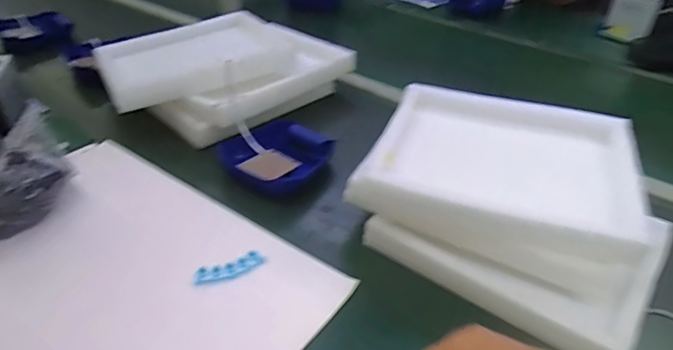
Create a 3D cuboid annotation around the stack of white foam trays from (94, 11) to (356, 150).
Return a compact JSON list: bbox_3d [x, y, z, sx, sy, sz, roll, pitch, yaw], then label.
[{"bbox_3d":[-0.231,-0.227,1.041,0.447,0.120,0.347,-29,46,-35],"label":"stack of white foam trays"}]

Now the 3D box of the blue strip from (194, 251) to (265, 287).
[{"bbox_3d":[-0.146,0.127,0.678,0.096,0.022,0.019,-17,40,-23],"label":"blue strip"}]

